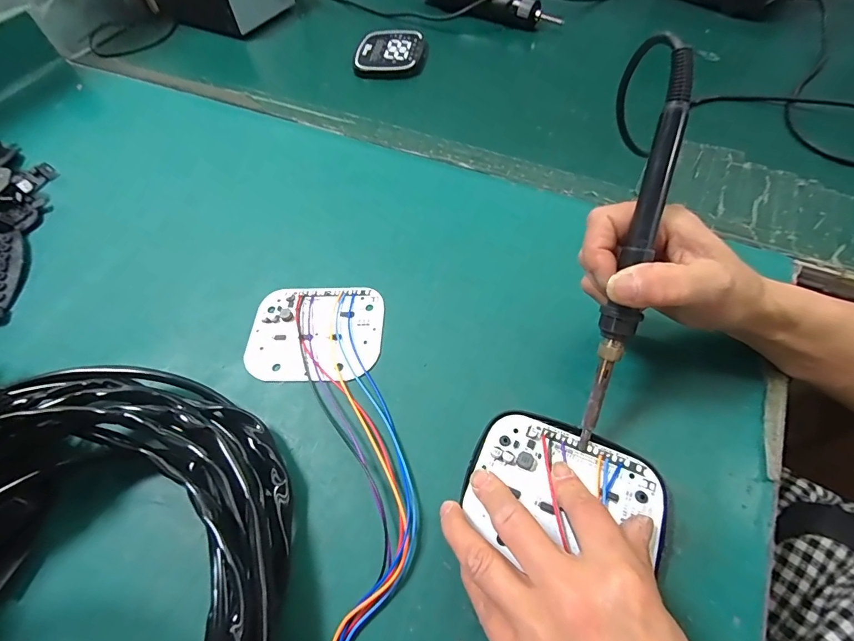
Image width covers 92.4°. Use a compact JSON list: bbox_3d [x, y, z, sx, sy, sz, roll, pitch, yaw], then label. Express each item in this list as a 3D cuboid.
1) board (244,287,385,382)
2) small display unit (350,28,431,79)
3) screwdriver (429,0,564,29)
[{"bbox_3d":[-0.086,0.008,0.317,0.102,0.004,0.083,-1,57,4],"label":"board"},{"bbox_3d":[-0.047,-0.358,0.549,0.091,0.015,0.107,1,57,5],"label":"small display unit"},{"bbox_3d":[0.083,-0.465,0.590,0.232,0.039,0.031,31,65,22],"label":"screwdriver"}]

